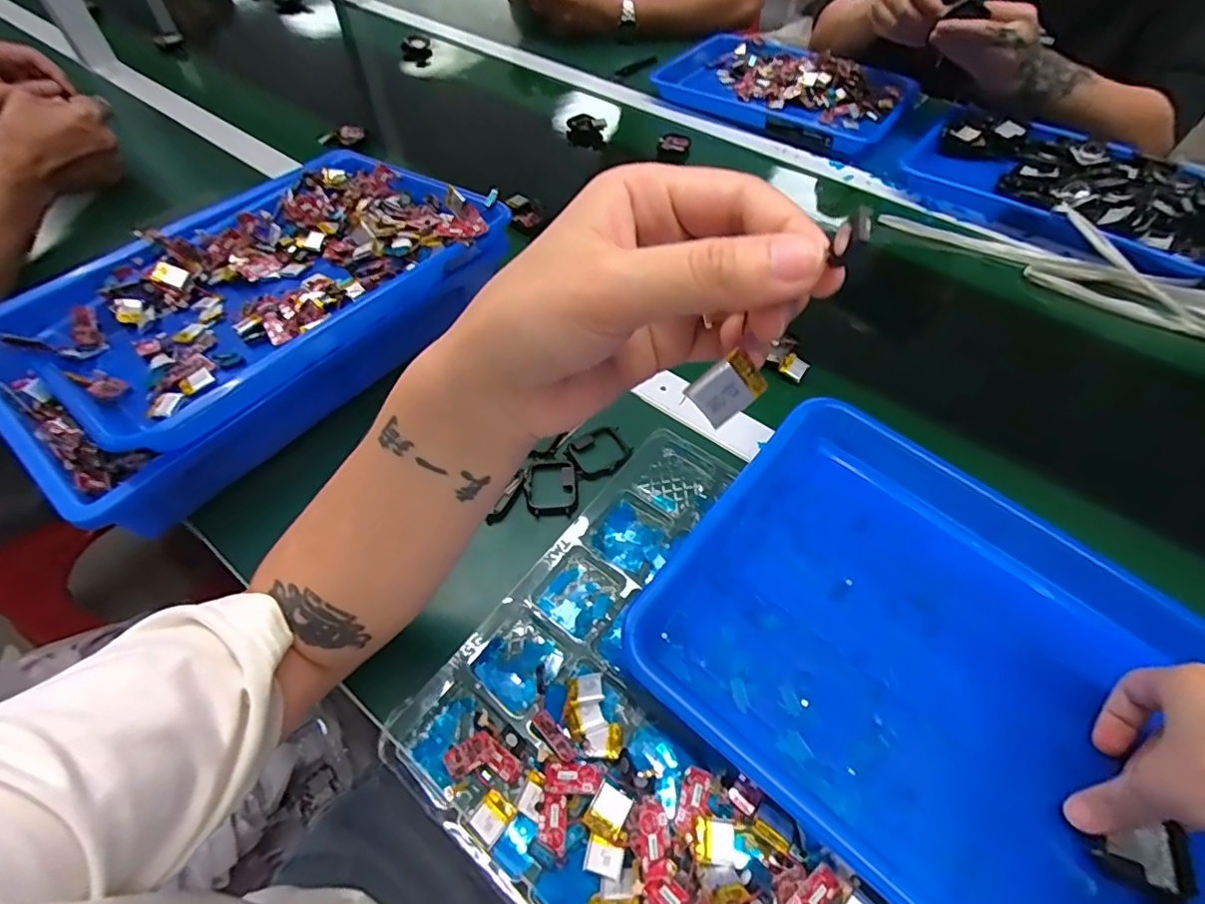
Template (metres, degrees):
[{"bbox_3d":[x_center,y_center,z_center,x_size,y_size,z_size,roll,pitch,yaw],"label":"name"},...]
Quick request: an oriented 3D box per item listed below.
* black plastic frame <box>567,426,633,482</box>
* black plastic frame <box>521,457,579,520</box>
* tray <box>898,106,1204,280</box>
[{"bbox_3d":[-0.002,-0.001,0.414,0.044,0.005,0.042,-24,58,-18],"label":"black plastic frame"},{"bbox_3d":[-0.037,0.024,0.398,0.038,0.012,0.042,-9,55,-8],"label":"black plastic frame"},{"bbox_3d":[0.526,-0.307,0.626,0.212,0.035,0.328,-38,63,-25],"label":"tray"}]

